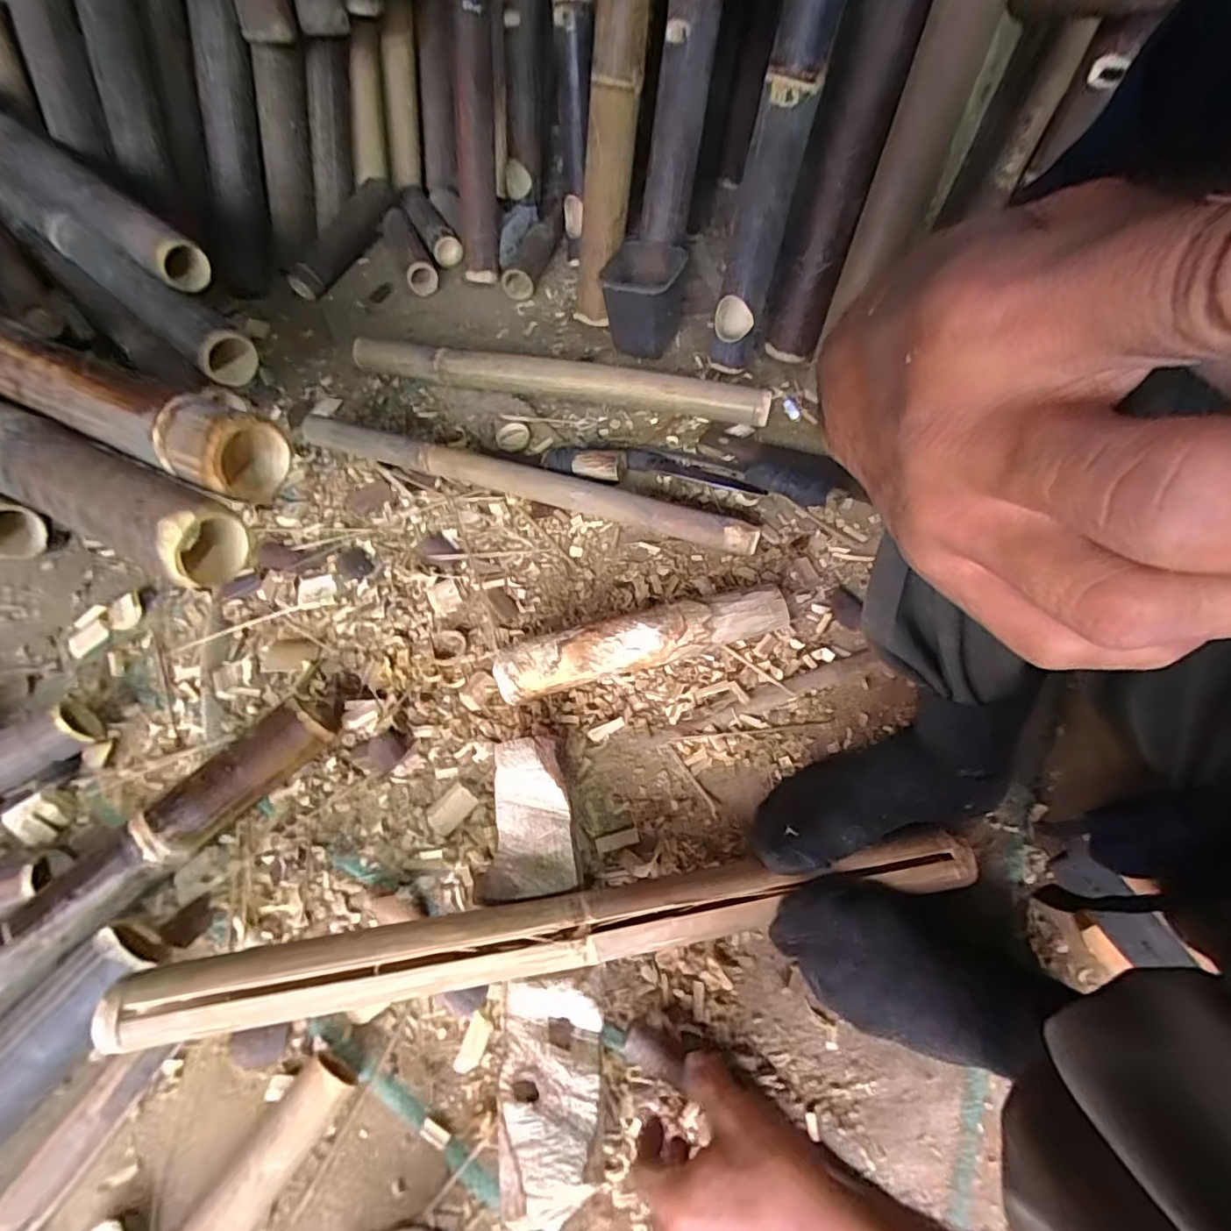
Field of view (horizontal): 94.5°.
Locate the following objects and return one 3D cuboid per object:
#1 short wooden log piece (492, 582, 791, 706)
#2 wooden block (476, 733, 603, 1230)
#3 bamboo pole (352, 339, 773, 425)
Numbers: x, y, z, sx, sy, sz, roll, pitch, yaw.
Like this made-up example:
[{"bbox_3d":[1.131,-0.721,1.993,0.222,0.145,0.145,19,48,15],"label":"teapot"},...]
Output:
[{"bbox_3d":[0.031,0.031,0.619,0.313,0.064,0.054,-15,59,-5],"label":"short wooden log piece"},{"bbox_3d":[-0.063,0.271,0.477,0.080,0.066,0.322,-12,58,-3],"label":"wooden block"},{"bbox_3d":[-0.100,-0.362,0.880,0.660,0.056,0.041,13,60,12],"label":"bamboo pole"}]

